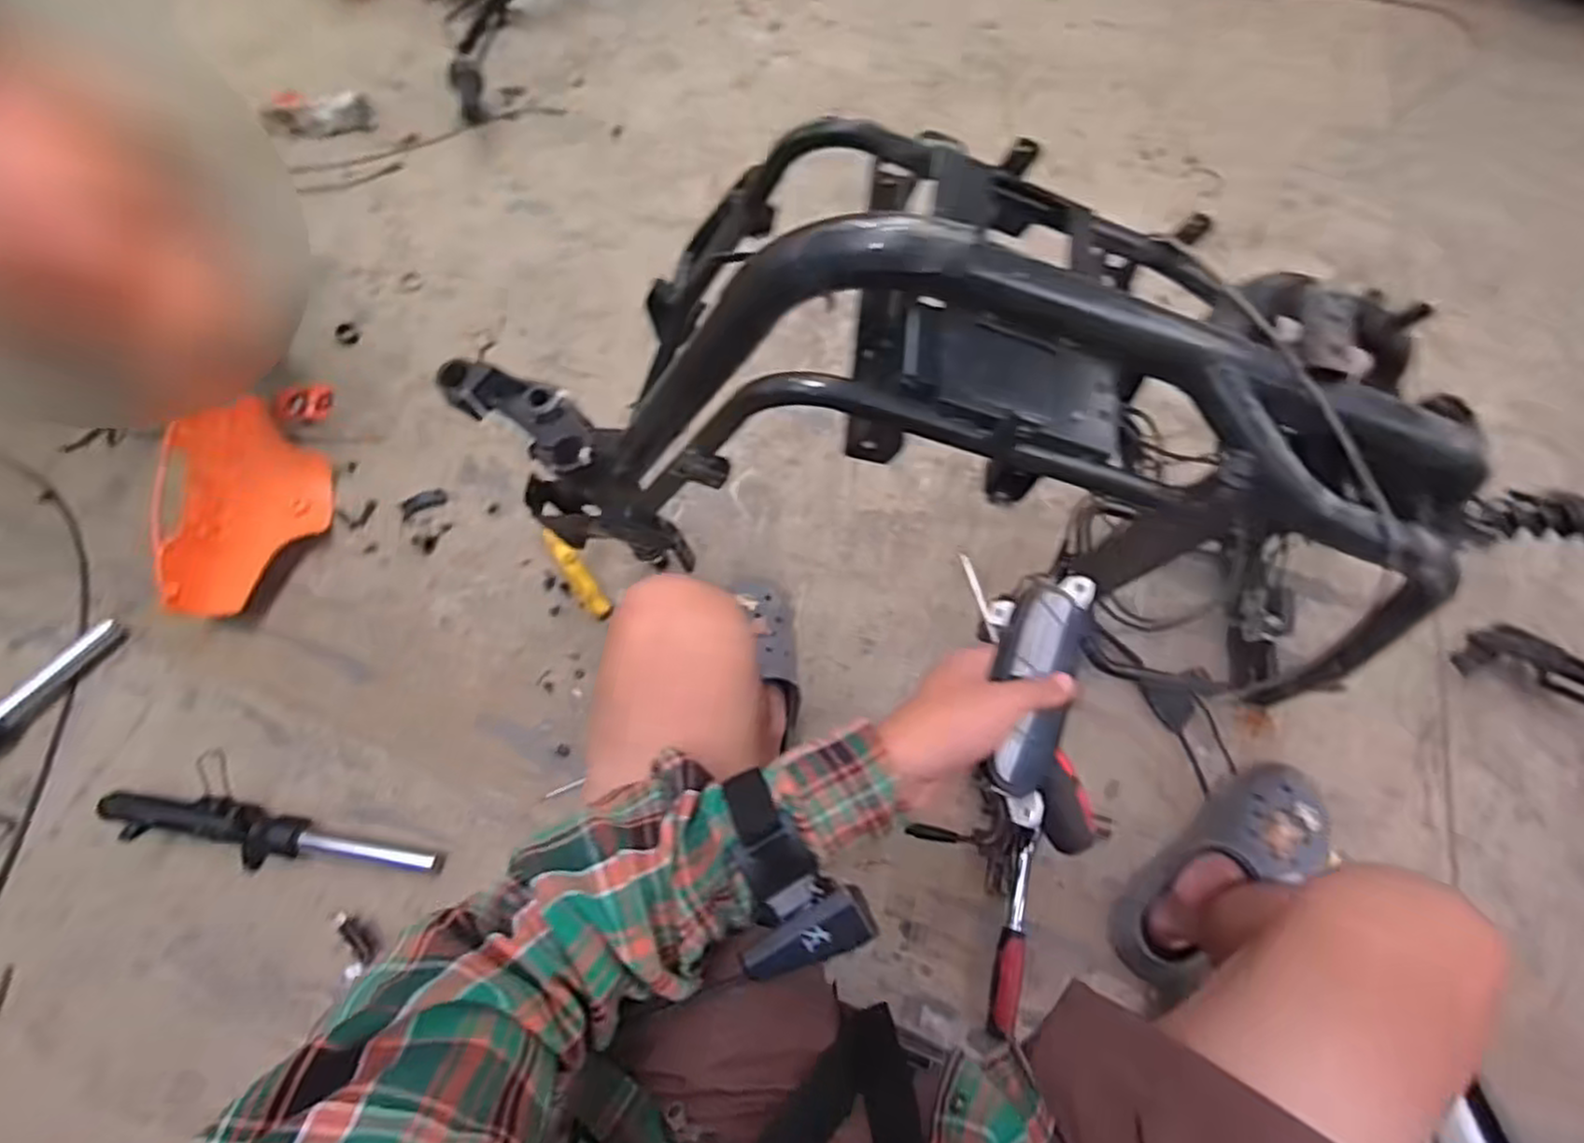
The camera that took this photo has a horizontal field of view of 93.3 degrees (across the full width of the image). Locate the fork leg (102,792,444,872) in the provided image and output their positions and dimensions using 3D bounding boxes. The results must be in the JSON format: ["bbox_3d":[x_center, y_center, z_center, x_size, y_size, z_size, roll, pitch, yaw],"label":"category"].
[{"bbox_3d":[-0.549,0.276,0.776,0.313,0.040,0.061,15,70,-10],"label":"fork leg"}]

